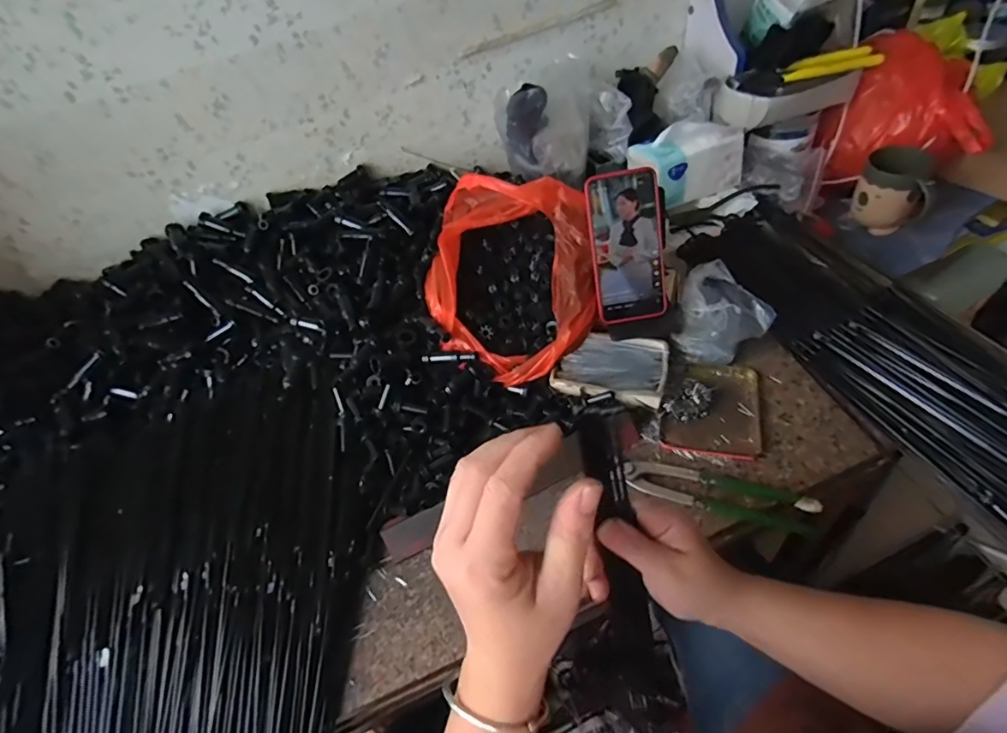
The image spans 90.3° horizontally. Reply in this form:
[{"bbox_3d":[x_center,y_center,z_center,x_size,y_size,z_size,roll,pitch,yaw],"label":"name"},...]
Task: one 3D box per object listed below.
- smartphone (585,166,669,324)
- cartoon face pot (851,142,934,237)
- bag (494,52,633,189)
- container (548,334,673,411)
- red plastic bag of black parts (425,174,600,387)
[{"bbox_3d":[0.140,-0.132,0.562,0.080,0.162,0.012,-11,17,4],"label":"smartphone"},{"bbox_3d":[0.586,-0.265,0.758,0.095,0.094,0.096,-5,50,6],"label":"cartoon face pot"},{"bbox_3d":[0.080,-0.368,0.750,0.181,0.145,0.121,-21,50,-7],"label":"bag"},{"bbox_3d":[0.124,0.001,0.585,0.121,0.027,0.083,8,53,17],"label":"container"},{"bbox_3d":[0.005,-0.121,0.603,0.202,0.112,0.248,-7,52,-1],"label":"red plastic bag of black parts"}]

